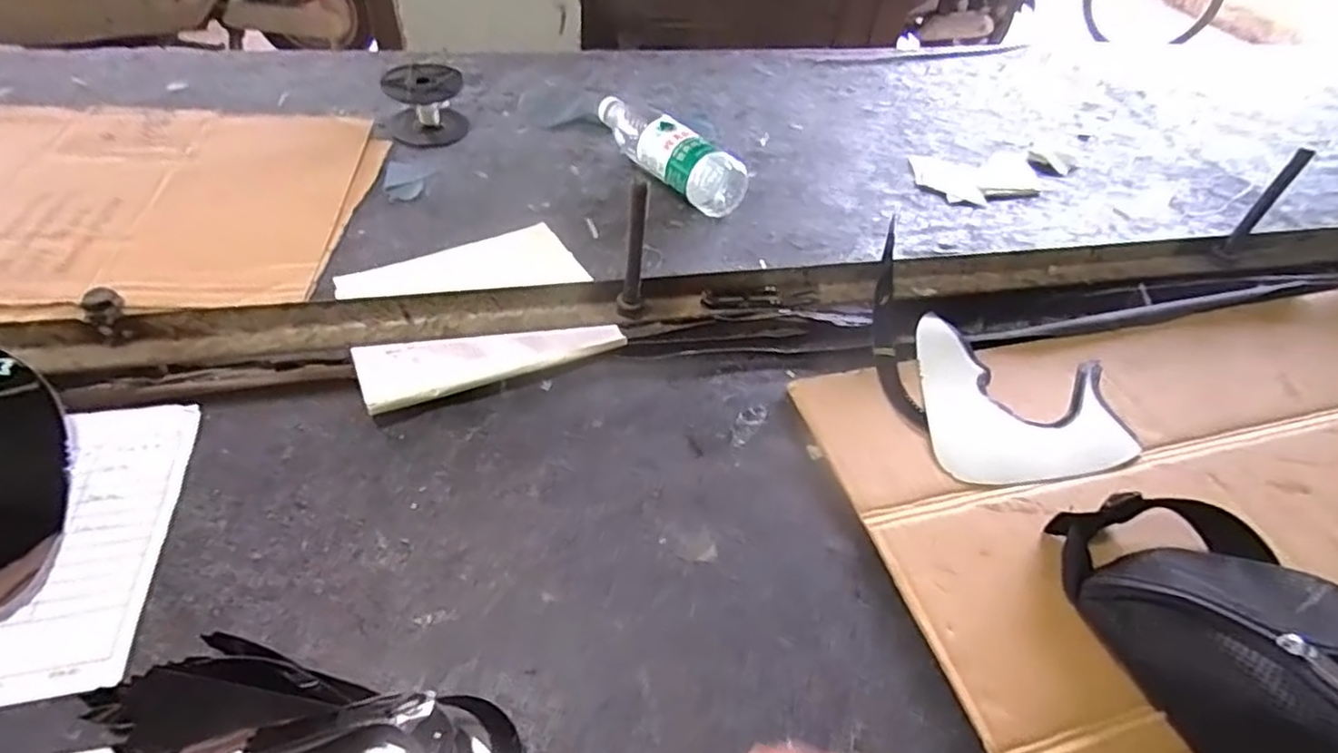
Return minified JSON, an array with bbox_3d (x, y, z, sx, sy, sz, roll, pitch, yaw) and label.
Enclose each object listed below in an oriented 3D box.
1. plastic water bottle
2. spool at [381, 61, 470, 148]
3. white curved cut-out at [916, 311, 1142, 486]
[{"bbox_3d":[-0.005,-0.265,0.782,0.068,0.064,0.222,-25,54,-28],"label":"plastic water bottle"},{"bbox_3d":[-0.288,-0.326,0.796,0.088,0.076,0.073,-10,48,-17],"label":"spool"},{"bbox_3d":[0.294,0.024,0.556,0.162,0.007,0.173,10,46,2],"label":"white curved cut-out"}]

